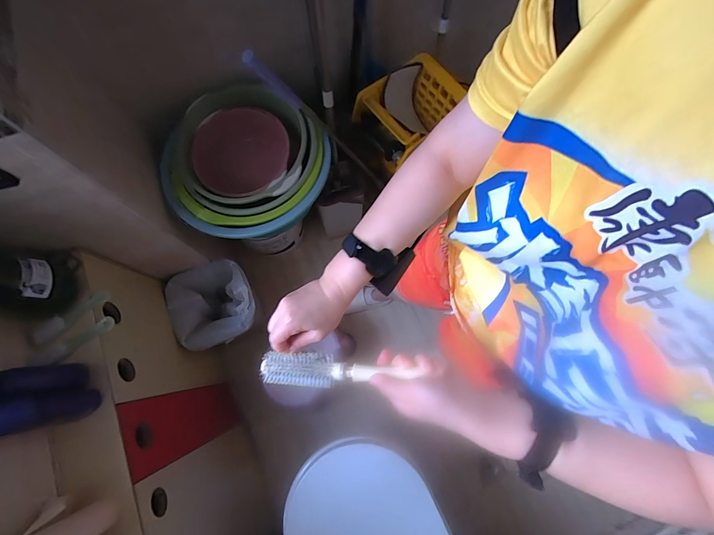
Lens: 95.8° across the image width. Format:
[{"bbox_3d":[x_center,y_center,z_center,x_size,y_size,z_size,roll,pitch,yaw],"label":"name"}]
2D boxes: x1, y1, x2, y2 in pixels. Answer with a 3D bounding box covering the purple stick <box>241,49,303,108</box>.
[{"bbox_3d":[-0.159,-0.355,0.621,0.026,0.187,0.025,40,103,11],"label":"purple stick"}]

